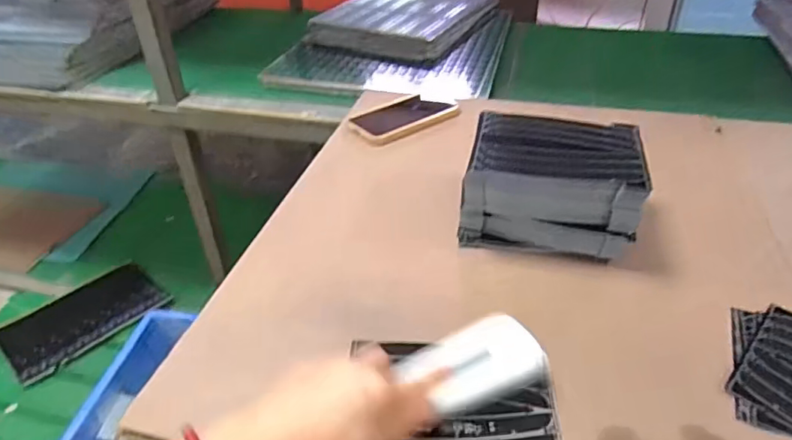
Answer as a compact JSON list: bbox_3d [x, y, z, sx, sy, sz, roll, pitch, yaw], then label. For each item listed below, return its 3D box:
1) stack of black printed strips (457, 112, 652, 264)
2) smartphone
[{"bbox_3d":[0.157,-0.035,0.556,0.167,0.107,0.112,6,37,11],"label":"stack of black printed strips"},{"bbox_3d":[0.012,-0.150,0.782,0.165,0.011,0.075,-22,49,-26],"label":"smartphone"}]

